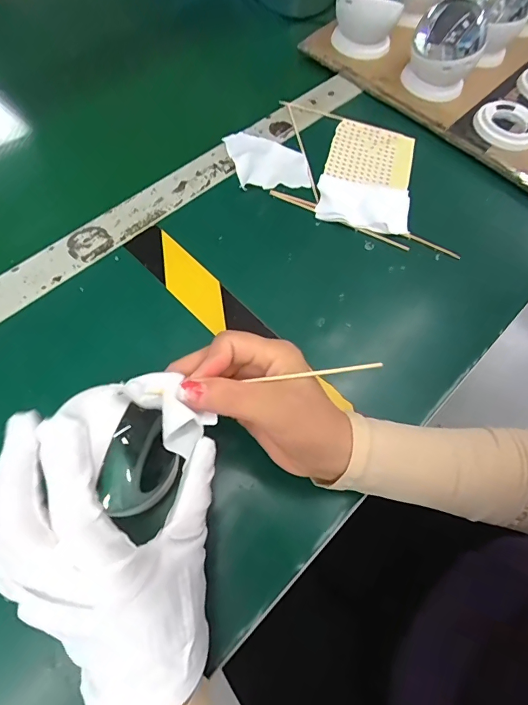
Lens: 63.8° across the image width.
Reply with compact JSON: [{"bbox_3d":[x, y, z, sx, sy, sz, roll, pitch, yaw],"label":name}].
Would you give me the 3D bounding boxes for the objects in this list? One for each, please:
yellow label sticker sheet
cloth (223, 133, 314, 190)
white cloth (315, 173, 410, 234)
[{"bbox_3d":[0.115,-0.210,0.455,0.087,0.008,0.084,16,65,5],"label":"yellow label sticker sheet"},{"bbox_3d":[0.004,-0.201,0.437,0.076,0.012,0.077,-8,66,-7],"label":"cloth"},{"bbox_3d":[0.098,-0.150,0.418,0.089,0.017,0.064,11,65,2],"label":"white cloth"}]

